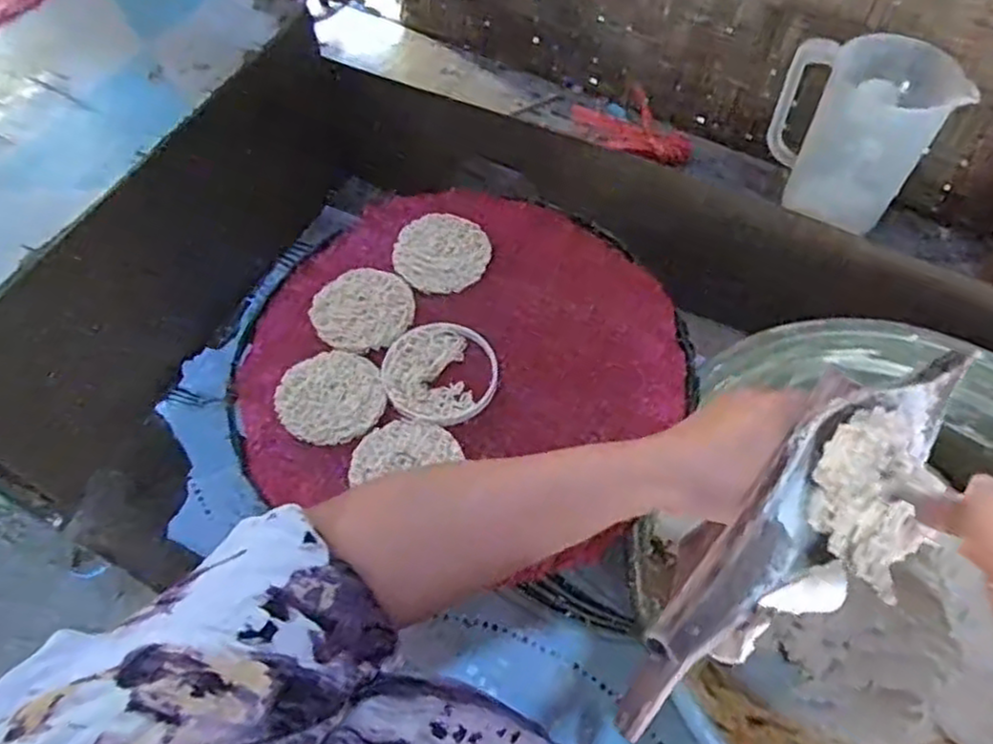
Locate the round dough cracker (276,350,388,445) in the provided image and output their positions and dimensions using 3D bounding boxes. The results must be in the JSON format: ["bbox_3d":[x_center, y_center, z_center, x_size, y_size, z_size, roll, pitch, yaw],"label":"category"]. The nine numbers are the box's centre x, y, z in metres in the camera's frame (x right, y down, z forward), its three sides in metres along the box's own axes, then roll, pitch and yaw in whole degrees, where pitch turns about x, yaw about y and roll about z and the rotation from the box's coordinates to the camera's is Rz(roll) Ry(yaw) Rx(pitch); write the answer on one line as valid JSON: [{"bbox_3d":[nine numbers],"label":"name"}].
[{"bbox_3d":[-0.125,0.017,0.552,0.077,0.005,0.078,0,58,0],"label":"round dough cracker"}]

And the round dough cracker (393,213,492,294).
[{"bbox_3d":[-0.047,-0.103,0.625,0.079,0.010,0.078,0,58,0],"label":"round dough cracker"}]

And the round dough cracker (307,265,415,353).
[{"bbox_3d":[-0.109,-0.052,0.594,0.079,0.006,0.077,0,58,0],"label":"round dough cracker"}]

